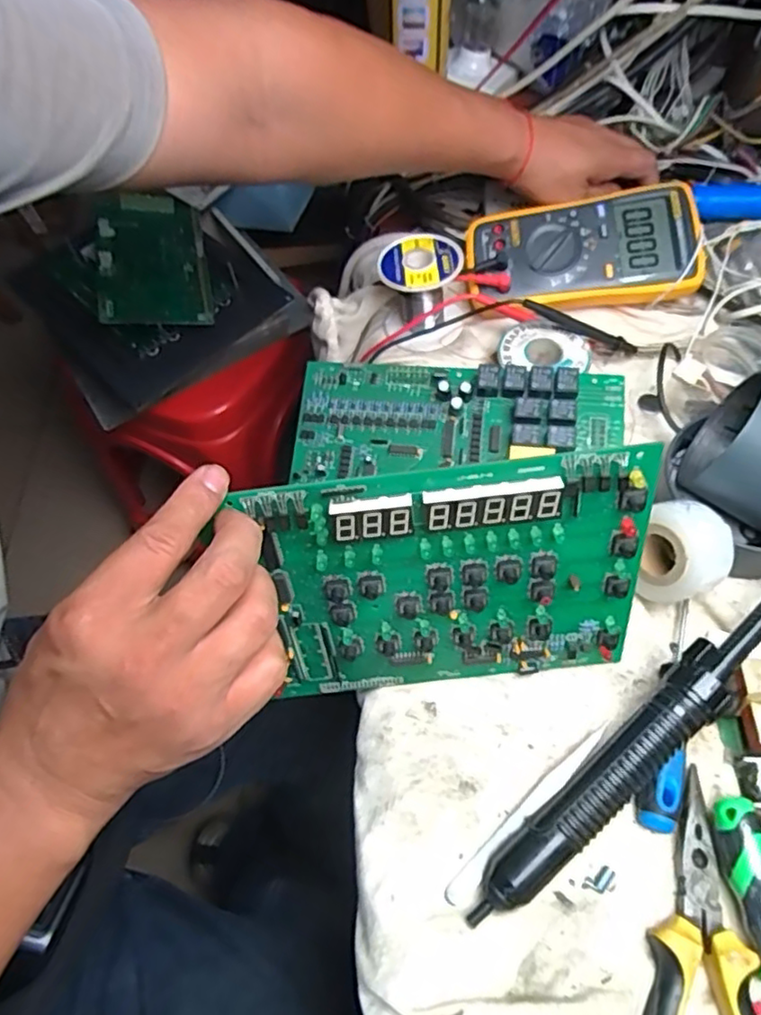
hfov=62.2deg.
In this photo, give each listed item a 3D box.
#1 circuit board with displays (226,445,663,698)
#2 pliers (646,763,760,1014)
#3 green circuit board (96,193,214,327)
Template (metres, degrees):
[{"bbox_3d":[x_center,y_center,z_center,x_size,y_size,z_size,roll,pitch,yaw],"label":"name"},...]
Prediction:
[{"bbox_3d":[0.038,0.046,0.335,0.190,0.157,0.010,-7,39,3],"label":"circuit board with displays"},{"bbox_3d":[0.155,0.212,0.301,0.049,0.020,0.154,12,63,11],"label":"pliers"},{"bbox_3d":[-0.263,-0.289,0.726,0.115,0.012,0.206,-6,64,-17],"label":"green circuit board"}]

